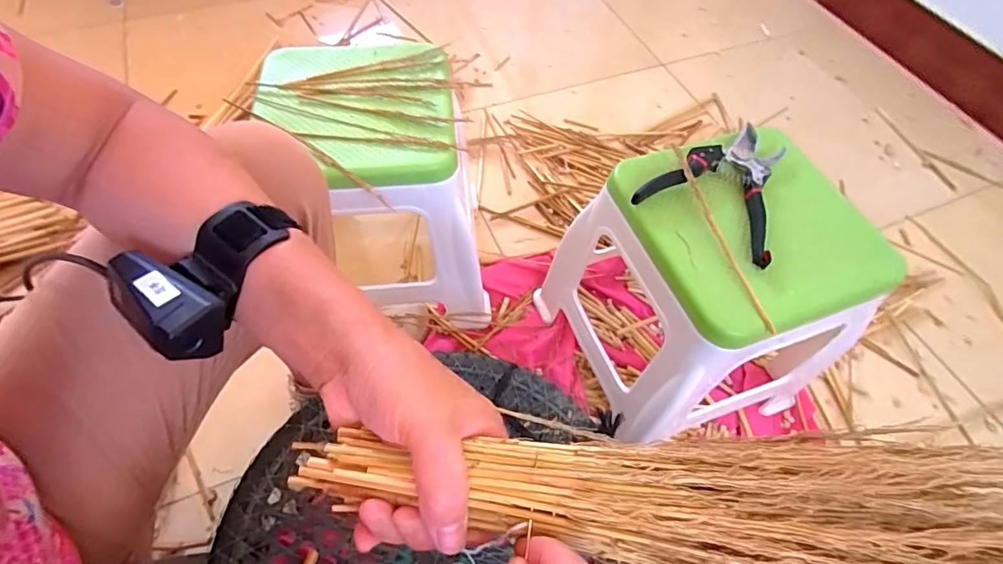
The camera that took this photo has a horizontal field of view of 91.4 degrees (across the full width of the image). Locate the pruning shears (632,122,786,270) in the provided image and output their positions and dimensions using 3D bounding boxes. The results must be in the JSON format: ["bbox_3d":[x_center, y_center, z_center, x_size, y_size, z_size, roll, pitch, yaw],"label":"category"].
[{"bbox_3d":[0.243,-0.109,0.527,0.141,0.022,0.165,32,63,14],"label":"pruning shears"}]

